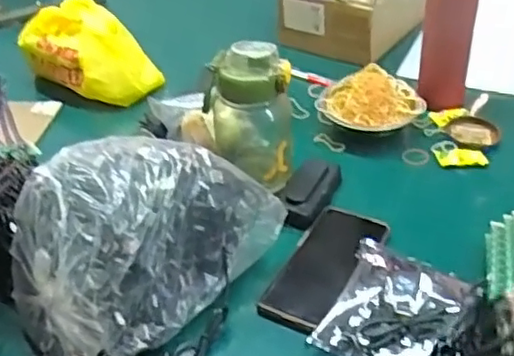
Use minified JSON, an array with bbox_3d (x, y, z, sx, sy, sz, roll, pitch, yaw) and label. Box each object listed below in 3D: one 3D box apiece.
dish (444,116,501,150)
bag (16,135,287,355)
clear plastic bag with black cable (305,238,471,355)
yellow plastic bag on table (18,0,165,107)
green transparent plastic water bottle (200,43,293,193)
[{"bbox_3d":[0.271,-0.057,0.798,0.058,0.014,0.065,-24,41,-24],"label":"dish"},{"bbox_3d":[-0.094,0.043,0.576,0.246,0.138,0.132,-30,43,-30],"label":"bag"},{"bbox_3d":[0.123,0.113,0.561,0.103,0.027,0.132,15,41,25],"label":"clear plastic bag with black cable"},{"bbox_3d":[-0.253,-0.188,0.930,0.185,0.112,0.120,19,43,29],"label":"yellow plastic bag on table"},{"bbox_3d":[-0.006,-0.078,0.719,0.087,0.168,0.096,0,37,7],"label":"green transparent plastic water bottle"}]

